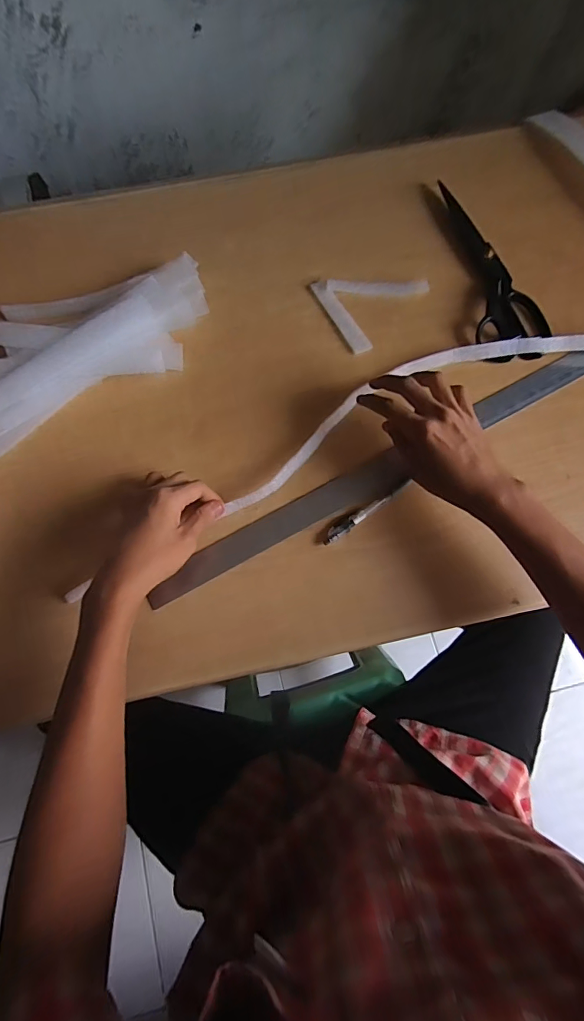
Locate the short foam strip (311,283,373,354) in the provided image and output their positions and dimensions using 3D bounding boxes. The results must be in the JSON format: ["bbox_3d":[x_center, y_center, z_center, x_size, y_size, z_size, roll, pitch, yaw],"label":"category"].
[{"bbox_3d":[0.055,-0.216,0.497,0.020,0.010,0.097,-30,77,-10],"label":"short foam strip"}]

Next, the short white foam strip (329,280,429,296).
[{"bbox_3d":[0.097,-0.251,0.503,0.113,0.004,0.018,1,77,0],"label":"short white foam strip"}]

